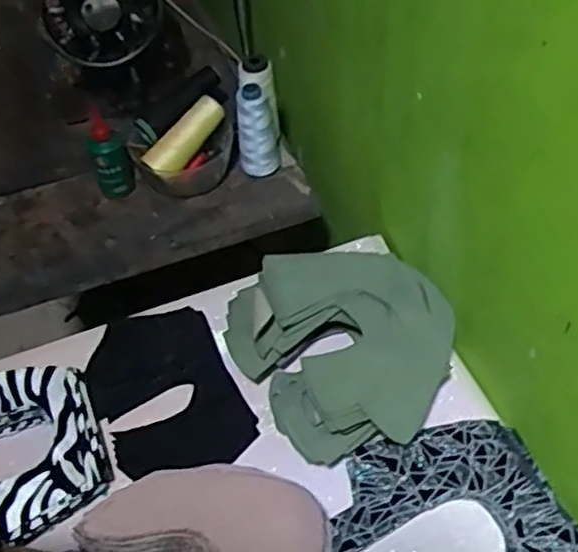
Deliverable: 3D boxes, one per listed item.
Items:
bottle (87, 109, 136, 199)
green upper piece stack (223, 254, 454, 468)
[{"bbox_3d":[-0.209,-0.142,0.796,0.041,0.103,0.034,-16,51,-9],"label":"bottle"},{"bbox_3d":[0.054,0.055,0.618,0.184,0.065,0.191,-30,54,-19],"label":"green upper piece stack"}]

